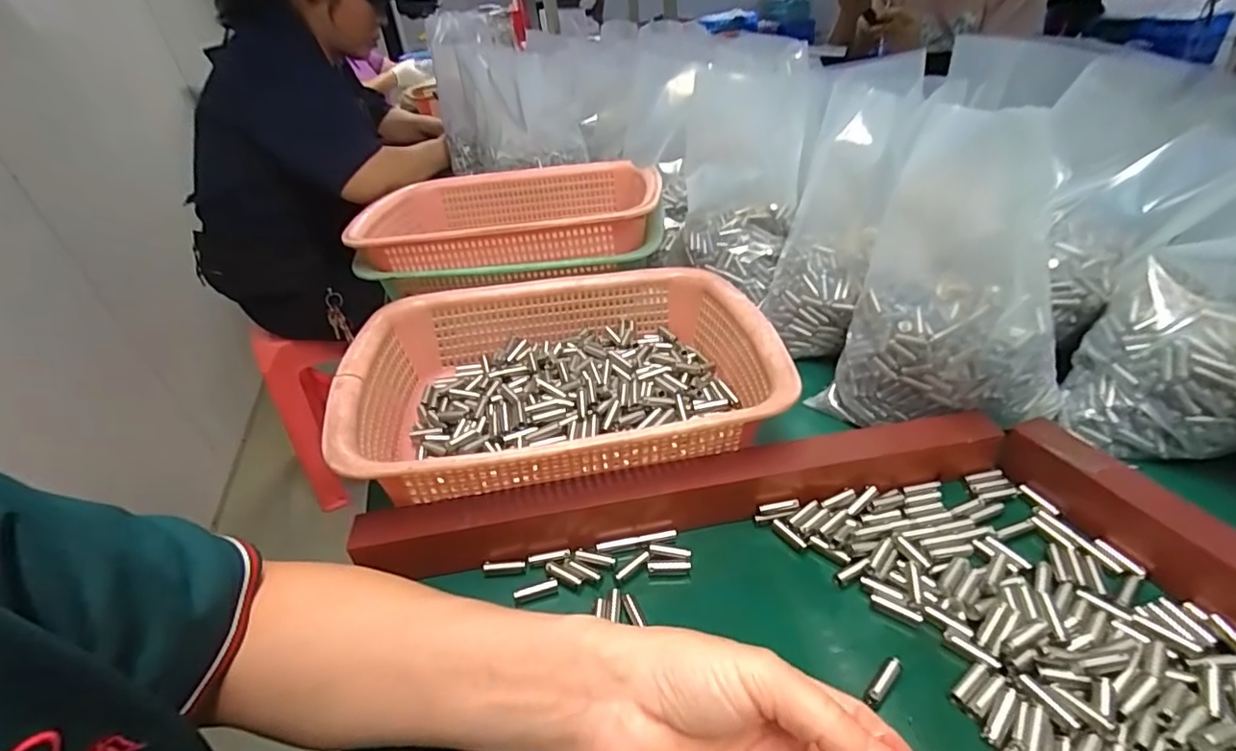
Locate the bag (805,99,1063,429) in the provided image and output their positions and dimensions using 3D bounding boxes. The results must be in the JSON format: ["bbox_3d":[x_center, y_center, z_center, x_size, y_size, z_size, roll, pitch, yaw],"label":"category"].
[{"bbox_3d":[0.223,-0.062,0.363,0.130,0.195,0.098,24,47,36],"label":"bag"}]

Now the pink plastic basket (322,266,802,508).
[{"bbox_3d":[-0.038,-0.004,0.415,0.286,0.078,0.221,-13,36,-7],"label":"pink plastic basket"}]

